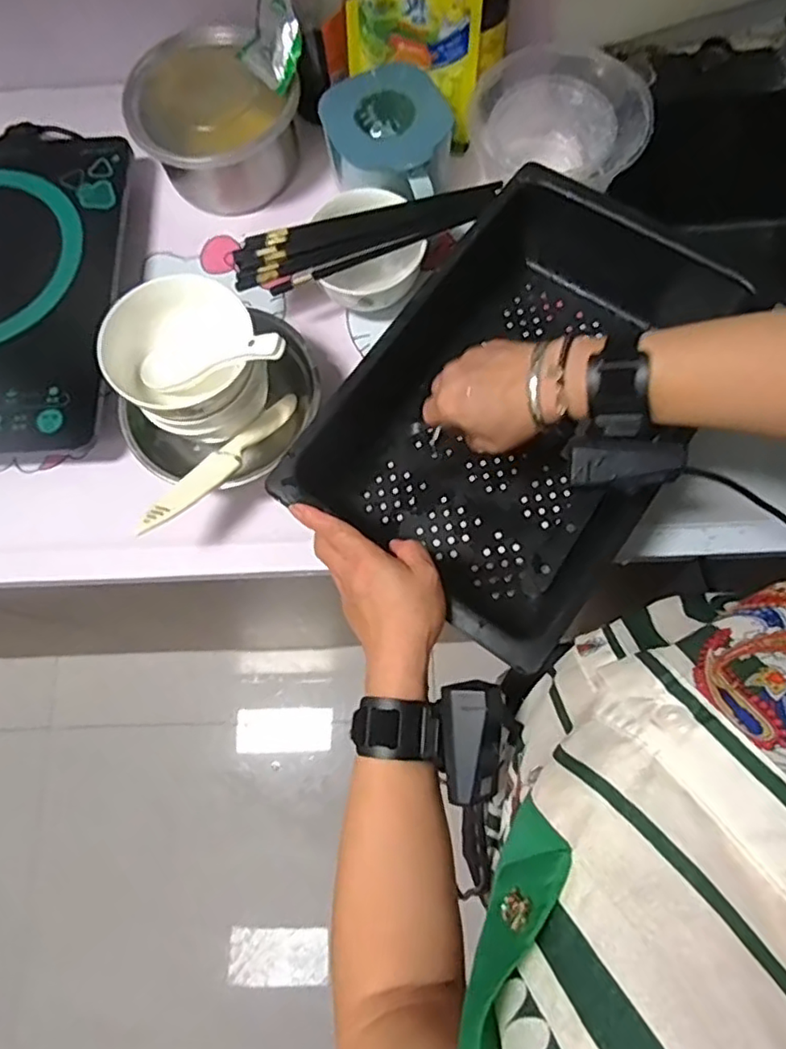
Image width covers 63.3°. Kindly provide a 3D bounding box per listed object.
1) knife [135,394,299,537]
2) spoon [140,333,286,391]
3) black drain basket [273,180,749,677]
[{"bbox_3d":[-0.139,-0.054,0.533,0.028,0.010,0.182,35,59,11],"label":"knife"},{"bbox_3d":[-0.140,-0.130,0.498,0.129,0.031,0.035,-2,72,29],"label":"spoon"},{"bbox_3d":[0.109,-0.110,0.556,0.267,0.123,0.384,33,78,11],"label":"black drain basket"}]

